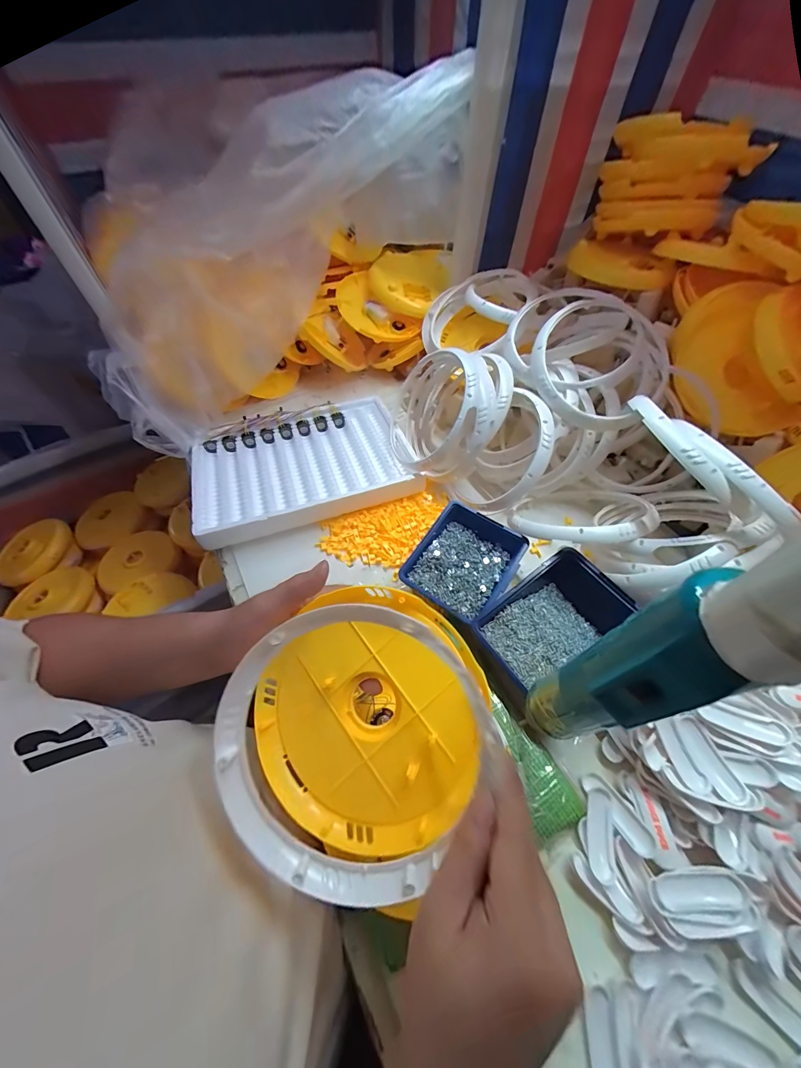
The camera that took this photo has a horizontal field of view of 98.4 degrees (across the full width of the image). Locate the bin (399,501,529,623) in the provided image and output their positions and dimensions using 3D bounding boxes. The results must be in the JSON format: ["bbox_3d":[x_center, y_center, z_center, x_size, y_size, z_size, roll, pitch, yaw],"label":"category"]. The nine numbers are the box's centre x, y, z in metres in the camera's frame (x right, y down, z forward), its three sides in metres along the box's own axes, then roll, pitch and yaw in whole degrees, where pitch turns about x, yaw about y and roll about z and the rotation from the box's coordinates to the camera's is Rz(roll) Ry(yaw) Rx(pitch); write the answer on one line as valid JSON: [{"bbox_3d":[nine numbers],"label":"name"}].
[{"bbox_3d":[0.085,0.039,0.463,0.119,0.053,0.135,32,63,21],"label":"bin"}]

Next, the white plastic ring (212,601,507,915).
[{"bbox_3d":[-0.032,0.141,0.227,0.182,0.016,0.177,0,88,5],"label":"white plastic ring"}]

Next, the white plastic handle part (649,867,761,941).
[{"bbox_3d":[0.252,0.309,0.291,0.078,0.018,0.038,-5,56,-1],"label":"white plastic handle part"}]

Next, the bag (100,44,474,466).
[{"bbox_3d":[-0.216,-0.450,0.648,0.685,0.346,0.325,-37,61,-2],"label":"bag"}]

